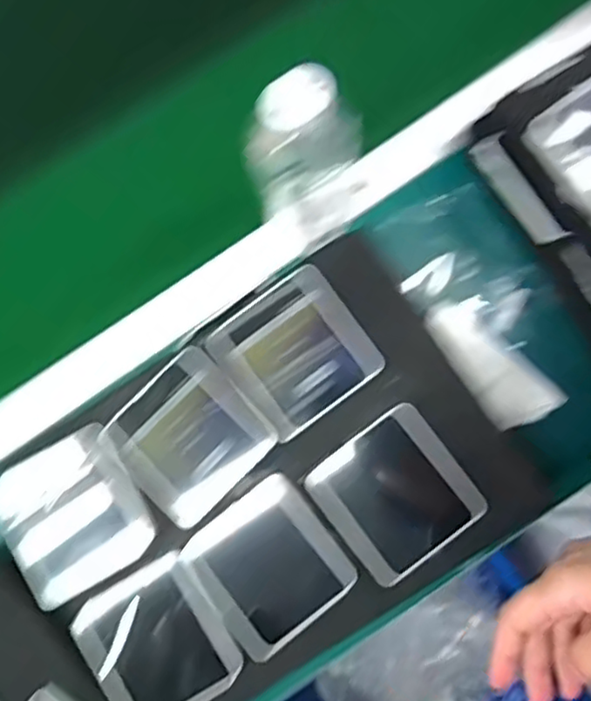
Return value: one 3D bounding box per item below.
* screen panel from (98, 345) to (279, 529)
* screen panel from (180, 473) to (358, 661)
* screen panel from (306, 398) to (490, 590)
[{"bbox_3d":[-0.078,0.063,0.480,0.099,0.012,0.096,-44,82,-7],"label":"screen panel"},{"bbox_3d":[-0.019,0.155,0.471,0.098,0.013,0.097,-38,81,-6],"label":"screen panel"},{"bbox_3d":[0.072,0.102,0.469,0.098,0.009,0.097,-36,81,-6],"label":"screen panel"}]

